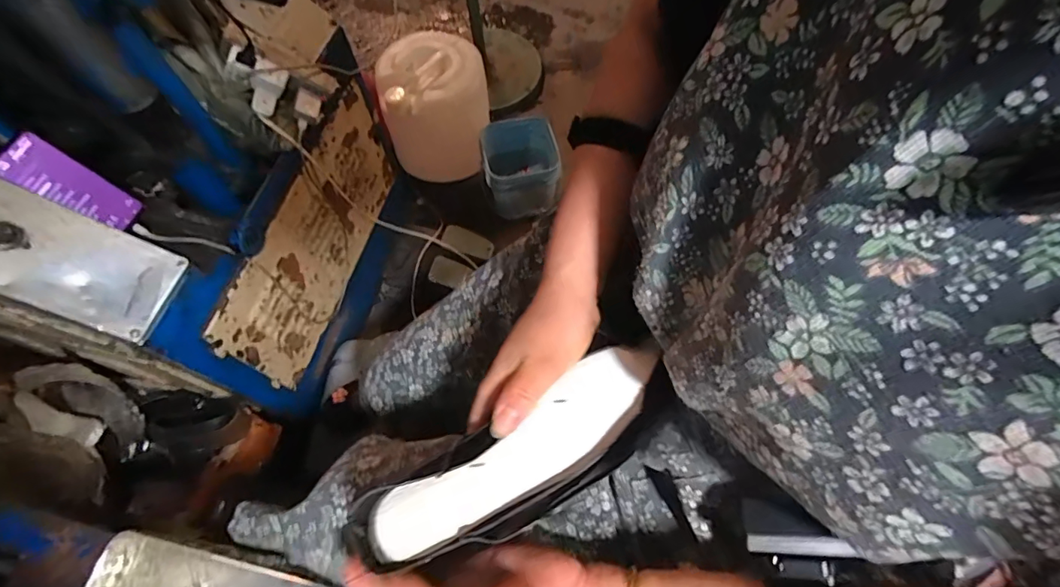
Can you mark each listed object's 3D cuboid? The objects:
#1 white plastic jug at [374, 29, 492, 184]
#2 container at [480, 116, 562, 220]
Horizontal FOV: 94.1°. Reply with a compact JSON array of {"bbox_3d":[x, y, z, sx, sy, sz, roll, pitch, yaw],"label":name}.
[{"bbox_3d":[-0.261,-0.529,1.434,0.284,0.332,0.246,-11,64,-4],"label":"white plastic jug"},{"bbox_3d":[-0.020,-0.367,1.454,0.239,0.172,0.234,-14,65,-5],"label":"container"}]

